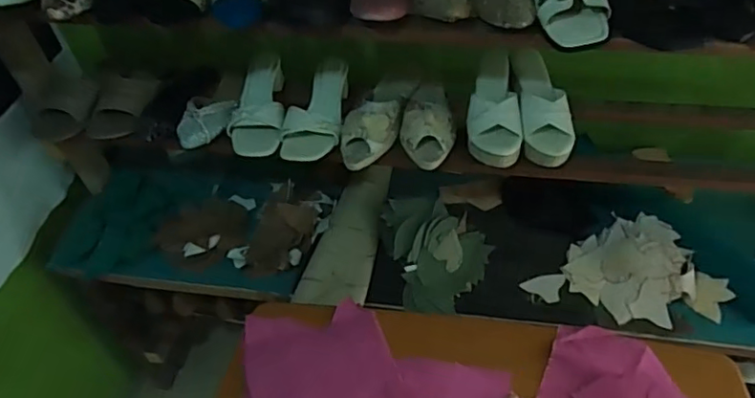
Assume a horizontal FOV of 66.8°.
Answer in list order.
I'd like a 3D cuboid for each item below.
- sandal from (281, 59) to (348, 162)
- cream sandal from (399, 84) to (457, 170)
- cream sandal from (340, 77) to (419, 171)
[{"bbox_3d":[-0.102,-0.152,0.975,0.092,0.057,0.212,3,48,8],"label":"sandal"},{"bbox_3d":[0.084,-0.145,0.955,0.088,0.062,0.214,-1,47,4],"label":"cream sandal"},{"bbox_3d":[0.003,-0.148,0.961,0.084,0.061,0.234,14,50,17],"label":"cream sandal"}]

